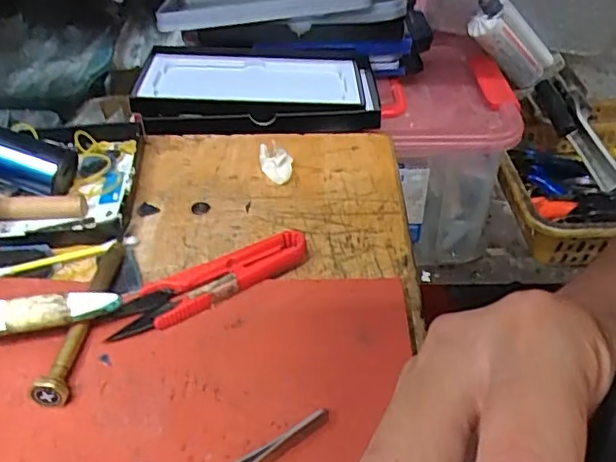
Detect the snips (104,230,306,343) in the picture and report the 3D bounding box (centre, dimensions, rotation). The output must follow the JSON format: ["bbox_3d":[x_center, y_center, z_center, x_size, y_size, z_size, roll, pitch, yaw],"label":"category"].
[{"bbox_3d":[-0.044,0.025,0.267,0.095,0.012,0.026,-19,43,-20],"label":"snips"}]

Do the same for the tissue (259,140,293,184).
[{"bbox_3d":[-0.020,-0.043,0.350,0.017,0.012,0.033,-16,42,-17],"label":"tissue"}]

